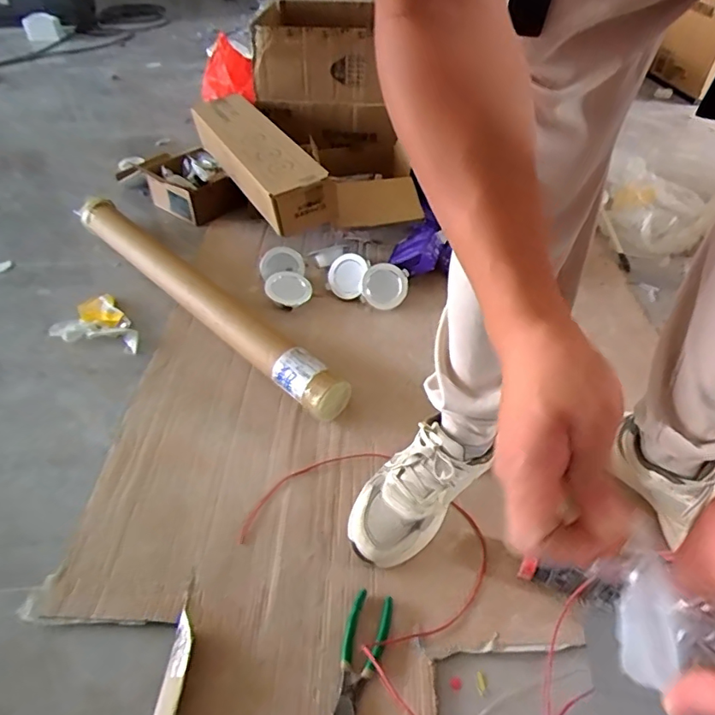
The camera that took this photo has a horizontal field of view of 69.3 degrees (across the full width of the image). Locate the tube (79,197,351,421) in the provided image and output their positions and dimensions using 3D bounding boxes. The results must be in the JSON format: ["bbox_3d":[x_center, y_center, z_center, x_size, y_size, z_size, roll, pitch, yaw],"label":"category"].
[{"bbox_3d":[-0.319,-0.133,1.022,0.096,0.086,0.807,-34,54,-30],"label":"tube"}]

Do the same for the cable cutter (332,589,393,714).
[{"bbox_3d":[0.001,0.344,0.585,0.047,0.017,0.159,13,46,13],"label":"cable cutter"}]

